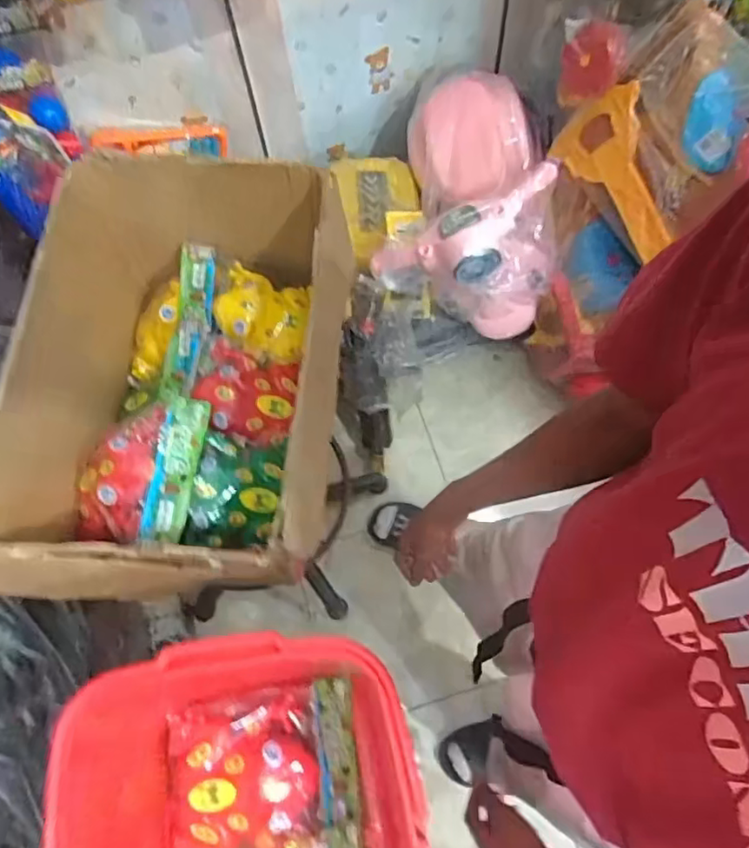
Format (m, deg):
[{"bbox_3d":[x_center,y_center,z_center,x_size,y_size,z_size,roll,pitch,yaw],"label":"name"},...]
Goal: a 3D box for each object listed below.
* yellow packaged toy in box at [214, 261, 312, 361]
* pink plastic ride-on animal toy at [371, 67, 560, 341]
[{"bbox_3d":[-0.159,-0.154,0.857,0.125,0.060,0.139,14,58,-18],"label":"yellow packaged toy in box"},{"bbox_3d":[0.208,-0.462,1.221,0.307,0.300,0.531,10,68,7],"label":"pink plastic ride-on animal toy"}]

